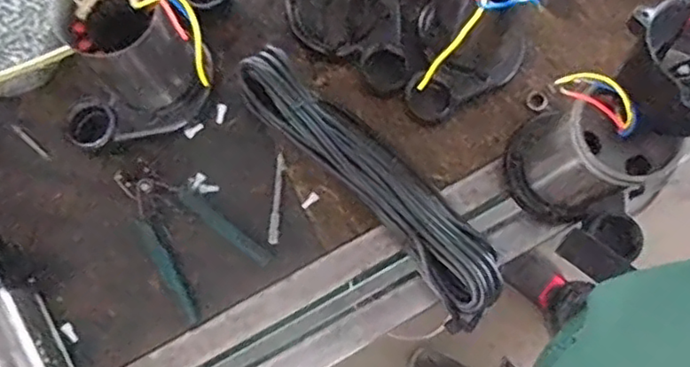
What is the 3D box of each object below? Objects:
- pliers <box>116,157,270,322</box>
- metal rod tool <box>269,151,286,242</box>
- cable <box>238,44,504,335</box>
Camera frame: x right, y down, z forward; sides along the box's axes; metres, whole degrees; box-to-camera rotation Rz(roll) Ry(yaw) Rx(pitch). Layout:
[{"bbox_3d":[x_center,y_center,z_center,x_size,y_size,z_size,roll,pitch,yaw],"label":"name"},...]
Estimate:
[{"bbox_3d":[-0.170,0.042,0.653,0.102,0.010,0.173,-37,81,-7],"label":"pliers"},{"bbox_3d":[-0.073,0.015,0.667,0.011,0.010,0.099,4,79,0],"label":"metal rod tool"},{"bbox_3d":[0.028,-0.005,0.656,0.083,0.055,0.352,-41,82,-8],"label":"cable"}]

